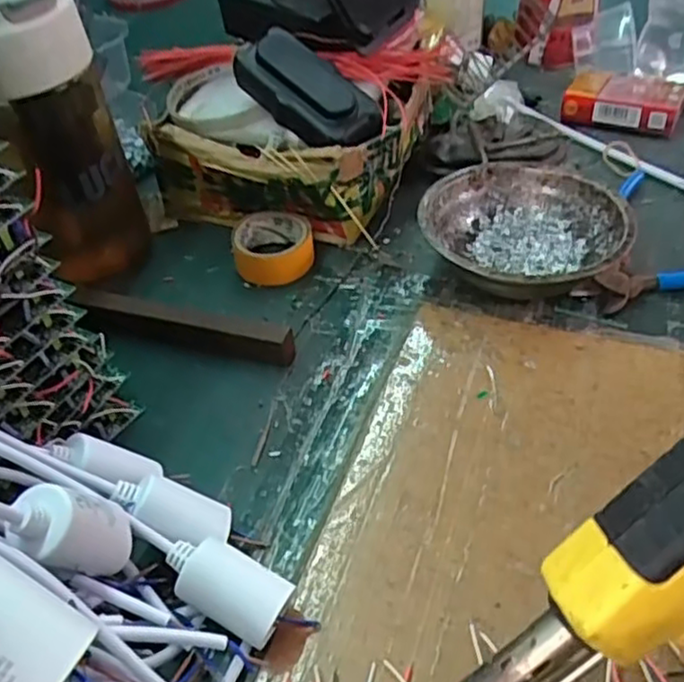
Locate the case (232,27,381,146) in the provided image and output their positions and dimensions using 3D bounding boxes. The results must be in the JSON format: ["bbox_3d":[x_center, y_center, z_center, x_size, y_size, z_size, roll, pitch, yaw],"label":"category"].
[{"bbox_3d":[-0.022,-0.169,0.479,0.110,0.038,0.044,39,56,14],"label":"case"}]

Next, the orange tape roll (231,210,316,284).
[{"bbox_3d":[-0.046,-0.063,0.482,0.051,0.025,0.050,-3,44,3],"label":"orange tape roll"}]

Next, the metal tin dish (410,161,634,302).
[{"bbox_3d":[0.113,-0.064,0.450,0.123,0.041,0.124,-3,44,3],"label":"metal tin dish"}]

